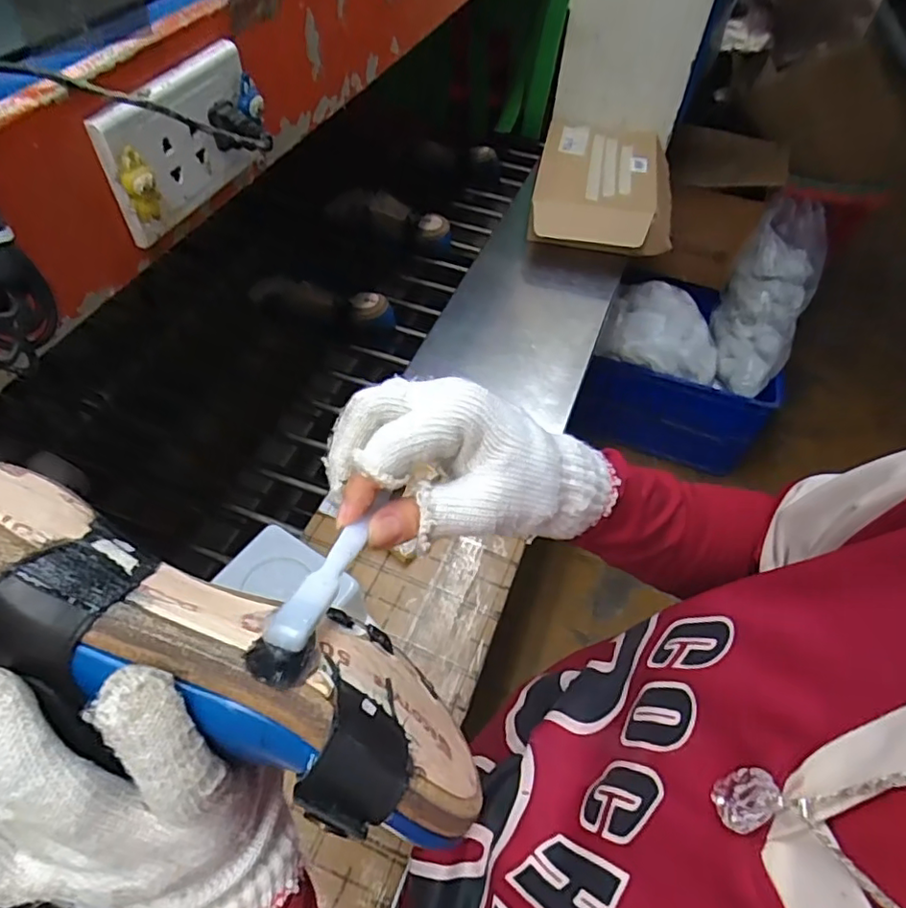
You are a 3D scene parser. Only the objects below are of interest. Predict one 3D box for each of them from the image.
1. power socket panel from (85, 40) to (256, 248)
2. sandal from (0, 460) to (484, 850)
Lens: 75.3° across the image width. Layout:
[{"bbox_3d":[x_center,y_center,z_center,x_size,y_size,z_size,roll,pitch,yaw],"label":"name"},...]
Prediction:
[{"bbox_3d":[-0.149,-0.178,0.337,0.021,0.072,0.114,17,53,10],"label":"power socket panel"},{"bbox_3d":[-0.089,0.078,0.212,0.221,0.069,0.076,26,53,-8],"label":"sandal"}]

